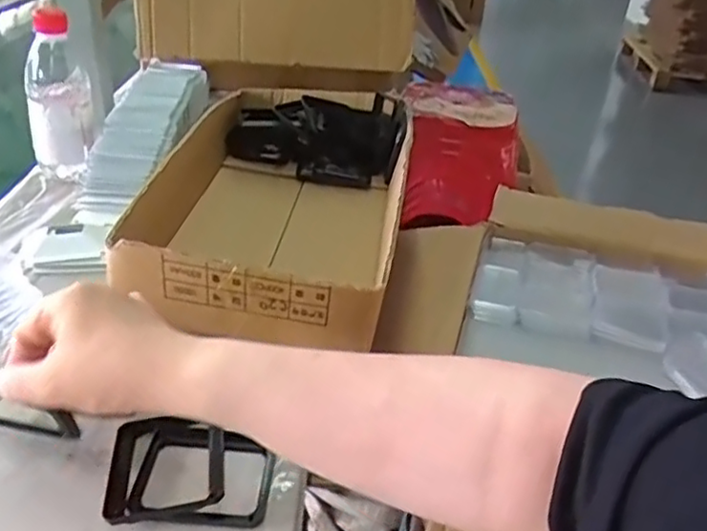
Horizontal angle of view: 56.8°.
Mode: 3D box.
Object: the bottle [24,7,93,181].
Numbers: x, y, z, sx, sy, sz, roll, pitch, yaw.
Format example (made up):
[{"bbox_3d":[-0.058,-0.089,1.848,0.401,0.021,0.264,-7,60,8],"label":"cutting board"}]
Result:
[{"bbox_3d":[-0.310,-0.171,0.687,0.061,0.173,0.052,-9,35,-20],"label":"bottle"}]

